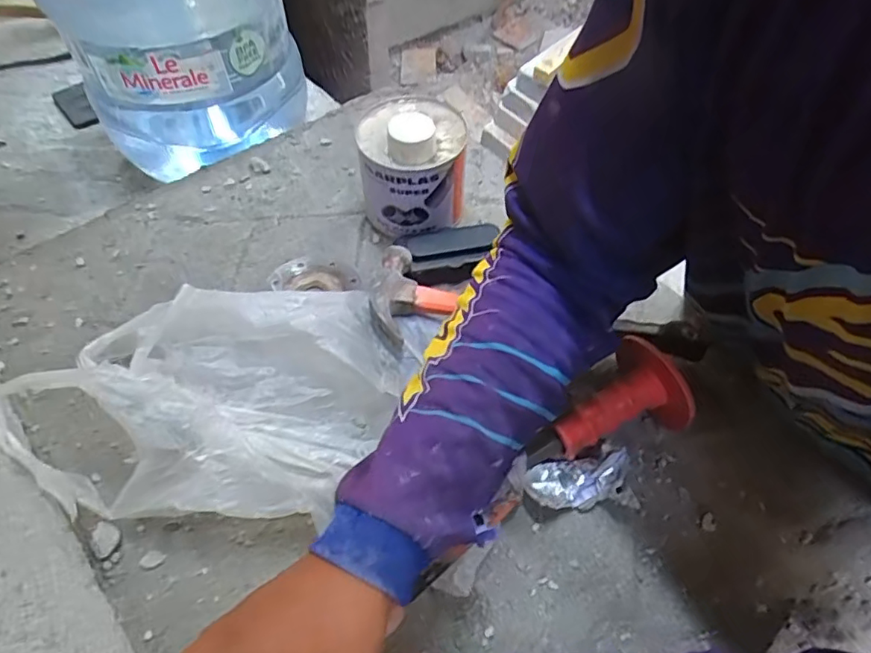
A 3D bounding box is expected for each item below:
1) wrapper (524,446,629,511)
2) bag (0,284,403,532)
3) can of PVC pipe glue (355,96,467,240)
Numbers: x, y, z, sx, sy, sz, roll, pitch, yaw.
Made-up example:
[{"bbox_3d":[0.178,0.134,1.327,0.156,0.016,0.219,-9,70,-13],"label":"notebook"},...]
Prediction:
[{"bbox_3d":[0.104,0.111,0.403,0.073,0.022,0.035,-15,56,6],"label":"wrapper"},{"bbox_3d":[-0.154,0.039,0.397,0.243,0.094,0.180,3,55,-2],"label":"bag"},{"bbox_3d":[-0.023,-0.148,0.520,0.093,0.113,0.090,2,55,-2],"label":"can of PVC pipe glue"}]

